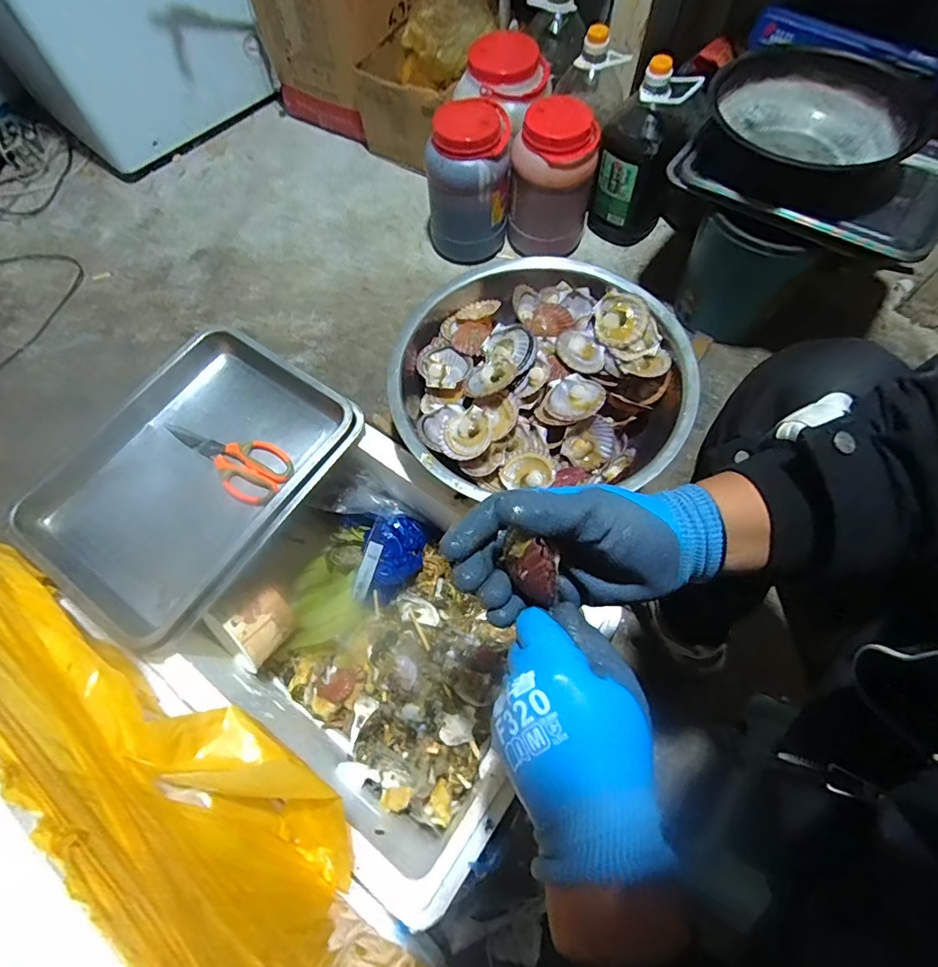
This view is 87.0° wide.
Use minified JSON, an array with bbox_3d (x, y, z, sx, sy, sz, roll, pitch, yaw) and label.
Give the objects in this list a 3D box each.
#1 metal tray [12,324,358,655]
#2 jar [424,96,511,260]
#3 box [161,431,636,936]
[{"bbox_3d":[-0.369,-0.020,0.655,0.313,0.043,0.381,32,70,15],"label":"metal tray"},{"bbox_3d":[-0.004,-0.644,1.090,0.184,0.287,0.166,-2,65,1],"label":"jar"},{"bbox_3d":[-0.115,0.204,0.673,0.445,0.210,0.389,31,70,15],"label":"box"}]

